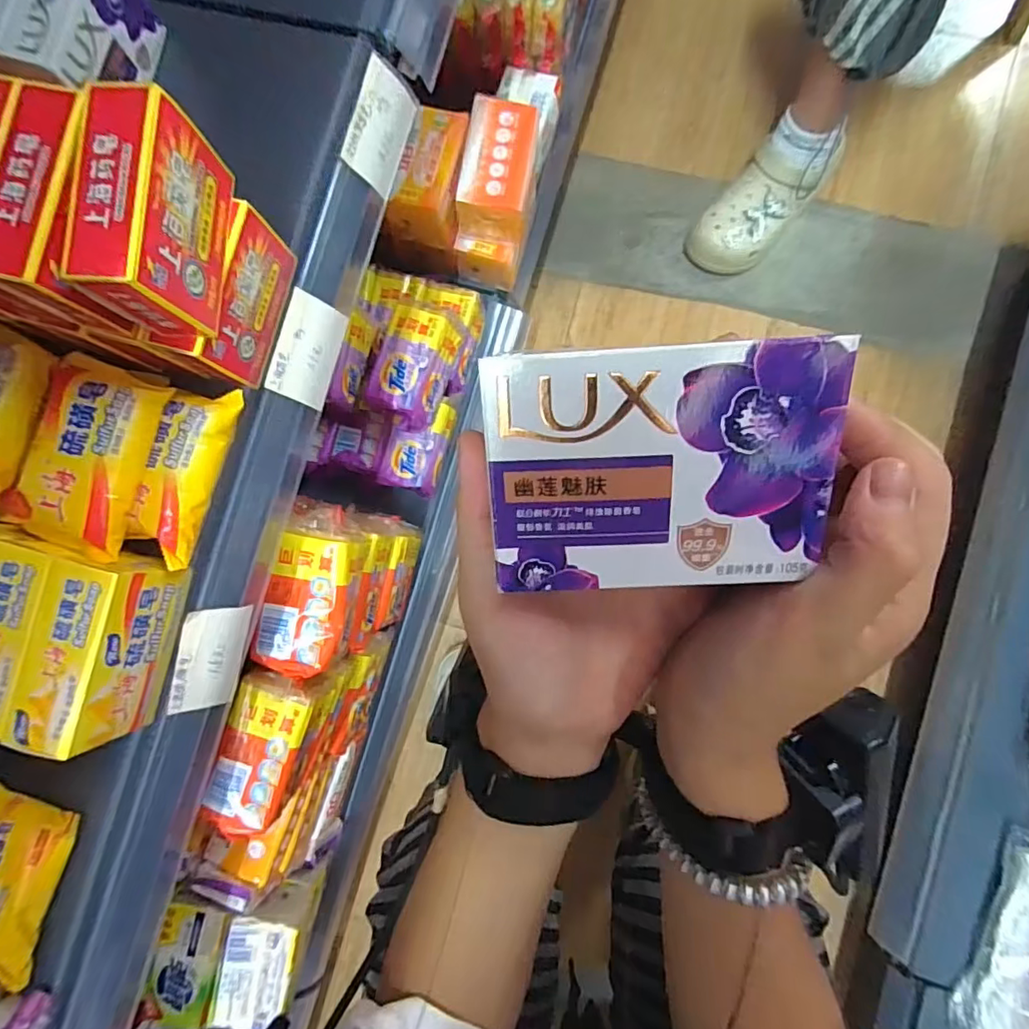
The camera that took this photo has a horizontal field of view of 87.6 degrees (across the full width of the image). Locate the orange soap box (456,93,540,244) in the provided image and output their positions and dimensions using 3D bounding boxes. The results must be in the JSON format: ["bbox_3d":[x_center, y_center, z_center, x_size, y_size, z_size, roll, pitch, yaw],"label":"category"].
[{"bbox_3d":[-0.011,-0.366,0.579,0.079,0.062,0.117,10,87,6],"label":"orange soap box"}]

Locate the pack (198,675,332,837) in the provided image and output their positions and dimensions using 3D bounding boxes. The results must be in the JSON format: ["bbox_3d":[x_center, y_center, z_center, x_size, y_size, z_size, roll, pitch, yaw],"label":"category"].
[{"bbox_3d":[-0.200,0.188,0.440,0.055,0.051,0.124,16,87,6],"label":"pack"}]

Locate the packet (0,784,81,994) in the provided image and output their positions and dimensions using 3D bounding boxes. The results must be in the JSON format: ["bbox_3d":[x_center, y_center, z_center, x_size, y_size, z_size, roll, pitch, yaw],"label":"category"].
[{"bbox_3d":[-0.309,0.221,0.320,0.065,0.019,0.106,11,87,6],"label":"packet"}]

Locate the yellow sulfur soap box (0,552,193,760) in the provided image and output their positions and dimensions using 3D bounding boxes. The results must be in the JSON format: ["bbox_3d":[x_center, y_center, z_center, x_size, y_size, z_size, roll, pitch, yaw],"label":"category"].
[{"bbox_3d":[-0.235,0.077,0.310,0.038,0.063,0.101,13,87,6],"label":"yellow sulfur soap box"}]

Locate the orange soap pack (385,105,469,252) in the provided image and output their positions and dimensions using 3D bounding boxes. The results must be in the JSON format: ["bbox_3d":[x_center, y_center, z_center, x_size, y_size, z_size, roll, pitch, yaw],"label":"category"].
[{"bbox_3d":[-0.085,-0.361,0.580,0.063,0.067,0.125,20,88,6],"label":"orange soap pack"}]

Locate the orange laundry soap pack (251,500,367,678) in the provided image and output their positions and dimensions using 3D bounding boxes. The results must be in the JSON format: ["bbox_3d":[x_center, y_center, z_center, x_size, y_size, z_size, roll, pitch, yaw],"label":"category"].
[{"bbox_3d":[-0.162,0.060,0.438,0.060,0.039,0.130,15,87,6],"label":"orange laundry soap pack"}]

